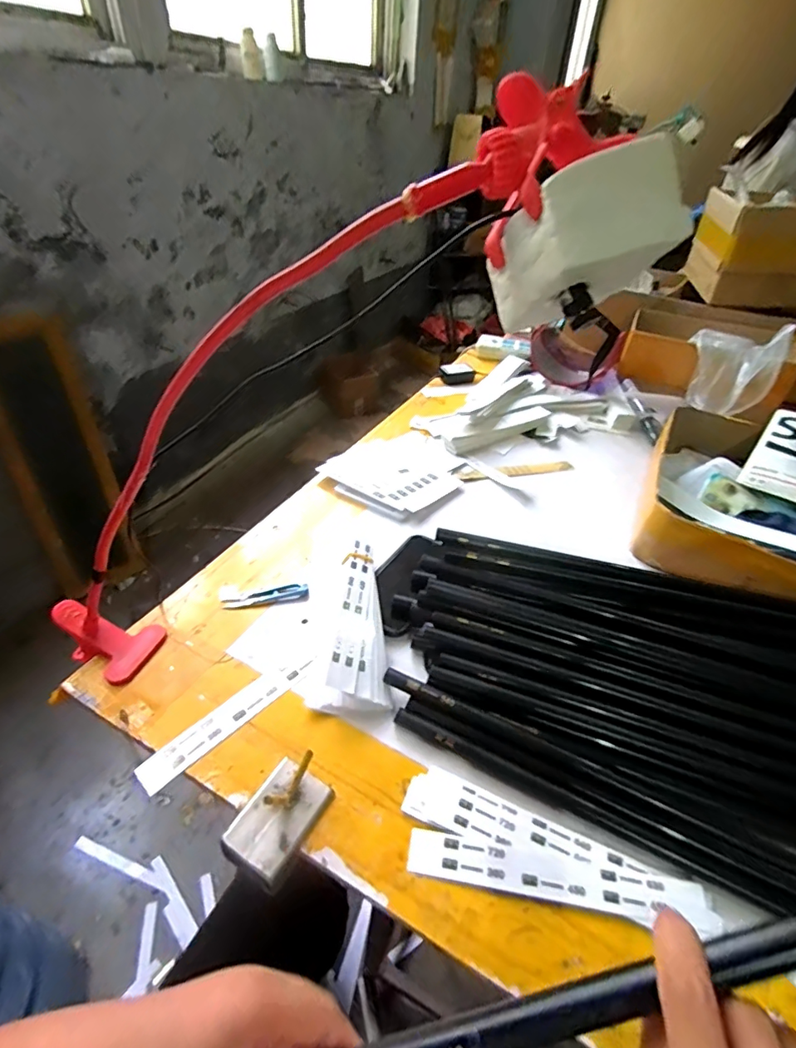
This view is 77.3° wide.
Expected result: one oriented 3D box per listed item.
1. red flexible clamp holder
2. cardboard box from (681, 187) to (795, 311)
[{"bbox_3d":[-0.134,-0.040,0.380,0.114,0.625,0.063,29,34,-30],"label":"red flexible clamp holder"},{"bbox_3d":[0.838,-0.625,1.117,0.276,0.186,0.241,8,40,3],"label":"cardboard box"}]

